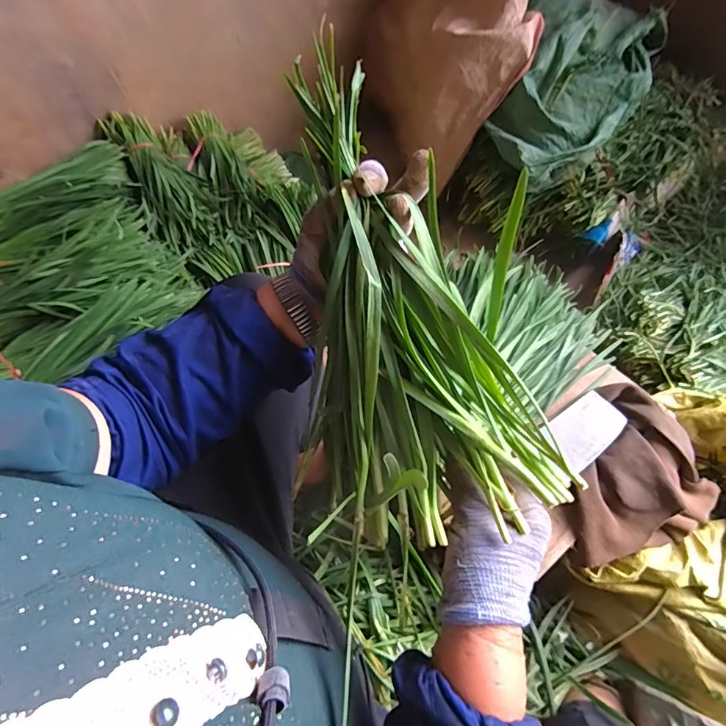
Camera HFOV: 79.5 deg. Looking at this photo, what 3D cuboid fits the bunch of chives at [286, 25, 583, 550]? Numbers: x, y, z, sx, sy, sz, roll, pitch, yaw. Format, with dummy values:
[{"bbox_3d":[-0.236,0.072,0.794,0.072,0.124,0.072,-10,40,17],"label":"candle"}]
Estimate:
[{"bbox_3d":[0.023,-0.066,0.335,0.163,0.081,0.376,-15,82,-4],"label":"bunch of chives"}]

